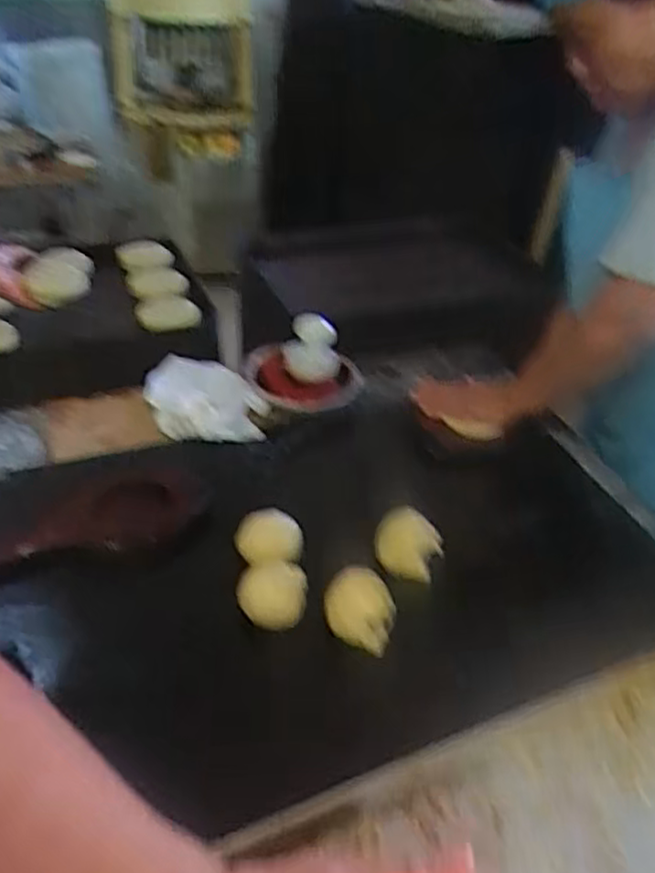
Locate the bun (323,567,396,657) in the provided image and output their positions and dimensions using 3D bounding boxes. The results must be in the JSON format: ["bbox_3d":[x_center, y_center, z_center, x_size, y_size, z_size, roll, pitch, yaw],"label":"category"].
[{"bbox_3d":[0.036,0.191,0.780,0.075,0.080,0.062,15,38,13],"label":"bun"}]

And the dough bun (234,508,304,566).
[{"bbox_3d":[-0.068,0.125,0.846,0.076,0.041,0.071,-16,42,-25],"label":"dough bun"}]

